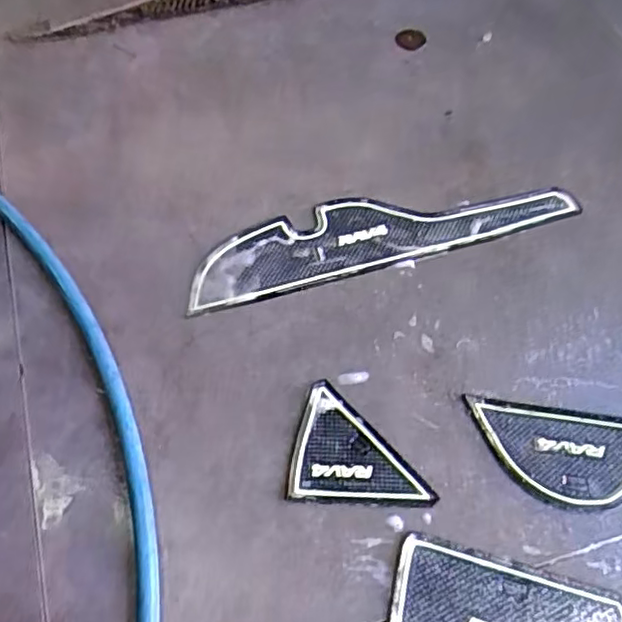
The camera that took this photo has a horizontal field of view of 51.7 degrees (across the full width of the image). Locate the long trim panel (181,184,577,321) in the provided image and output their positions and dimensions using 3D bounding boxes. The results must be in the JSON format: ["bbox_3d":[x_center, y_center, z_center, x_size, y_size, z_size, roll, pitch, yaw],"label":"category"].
[{"bbox_3d":[0.057,-0.065,0.516,0.311,0.005,0.066,-16,69,-11],"label":"long trim panel"}]

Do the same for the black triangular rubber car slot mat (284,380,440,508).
[{"bbox_3d":[0.033,0.089,0.430,0.090,0.005,0.079,2,60,1],"label":"black triangular rubber car slot mat"}]

